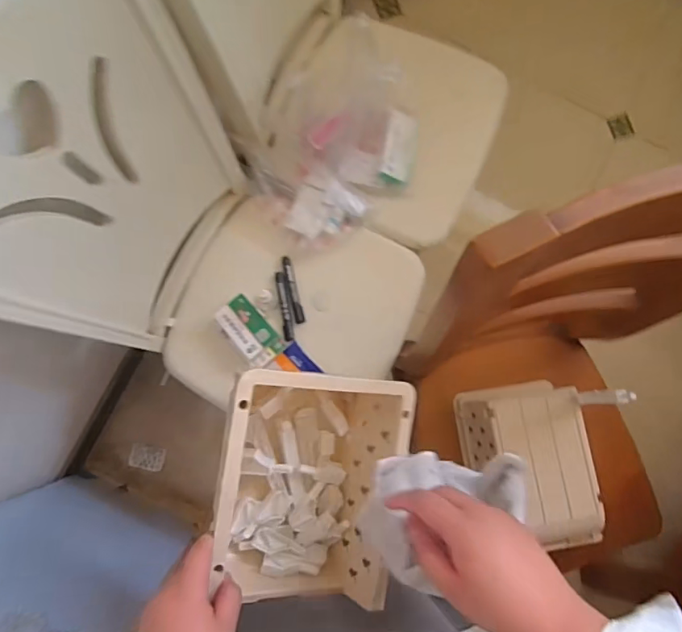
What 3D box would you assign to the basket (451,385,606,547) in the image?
[{"bbox_3d":[0.321,0.258,0.867,0.179,0.118,0.266,-9,83,-7],"label":"basket"}]

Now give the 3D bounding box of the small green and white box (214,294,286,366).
[{"bbox_3d":[-0.164,0.028,0.898,0.075,0.029,0.124,-41,88,-9],"label":"small green and white box"}]

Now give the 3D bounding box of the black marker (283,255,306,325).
[{"bbox_3d":[-0.091,-0.049,0.954,0.019,0.024,0.129,-13,84,-7],"label":"black marker"}]

